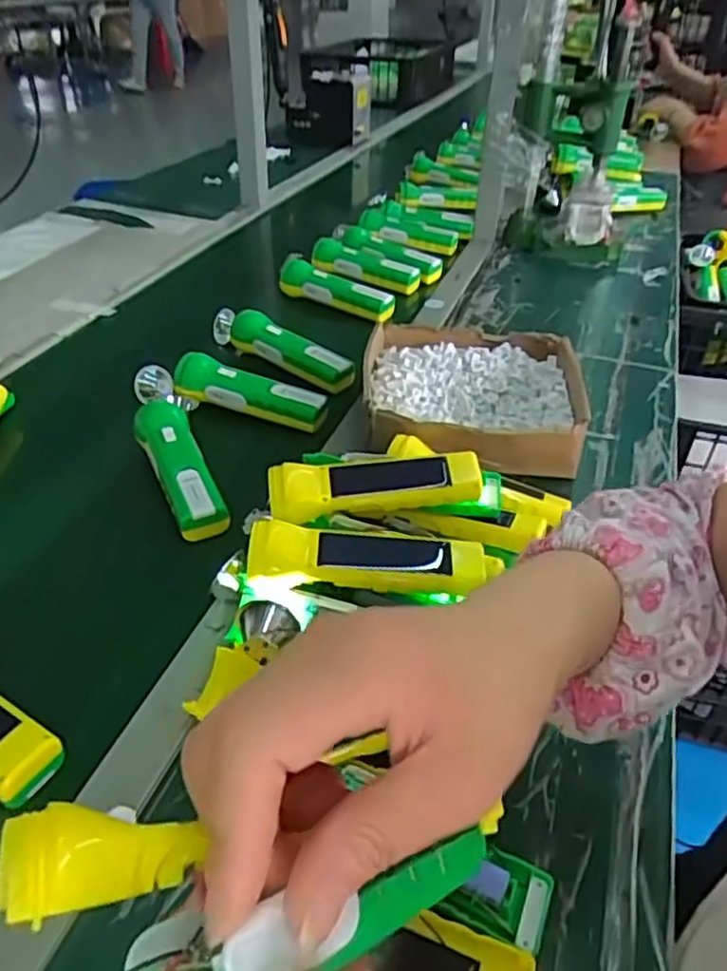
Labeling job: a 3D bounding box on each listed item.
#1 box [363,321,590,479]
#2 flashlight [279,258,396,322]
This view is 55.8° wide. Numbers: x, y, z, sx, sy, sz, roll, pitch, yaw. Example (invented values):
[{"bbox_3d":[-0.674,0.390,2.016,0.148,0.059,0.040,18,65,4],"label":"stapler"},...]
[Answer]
[{"bbox_3d":[0.112,-0.086,0.706,0.209,0.072,0.194,-1,38,-3],"label":"box"},{"bbox_3d":[-0.038,-0.266,0.929,0.180,0.038,0.044,21,42,23],"label":"flashlight"}]

